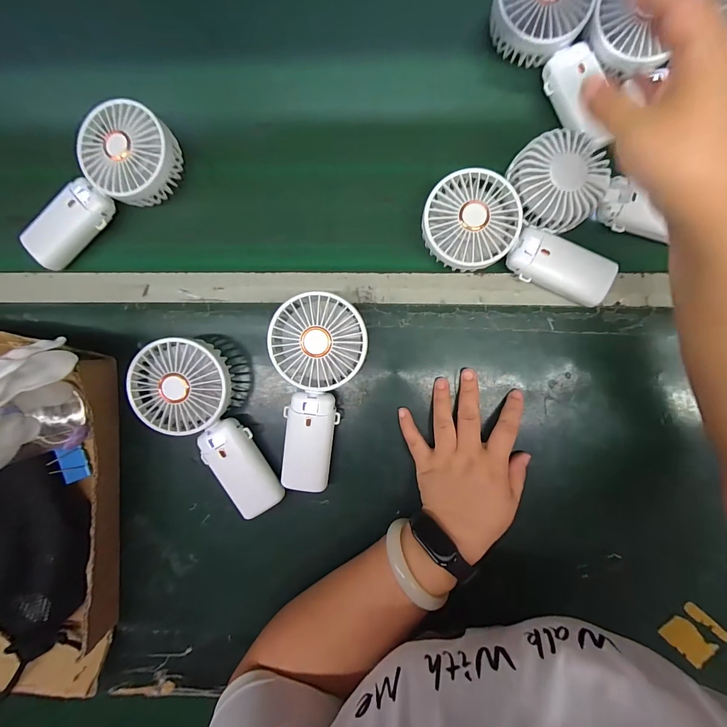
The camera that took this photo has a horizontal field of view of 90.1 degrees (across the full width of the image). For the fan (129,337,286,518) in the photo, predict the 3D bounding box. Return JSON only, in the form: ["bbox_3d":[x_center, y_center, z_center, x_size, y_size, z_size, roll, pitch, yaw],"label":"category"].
[{"bbox_3d":[-0.148,0.065,0.345,0.085,0.050,0.179,-20,89,1],"label":"fan"}]

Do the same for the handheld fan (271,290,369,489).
[{"bbox_3d":[-0.038,0.029,0.343,0.087,0.050,0.183,-2,90,2],"label":"handheld fan"}]

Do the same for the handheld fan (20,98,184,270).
[{"bbox_3d":[-0.264,-0.177,0.371,0.178,0.053,0.077,-37,87,2],"label":"handheld fan"}]

